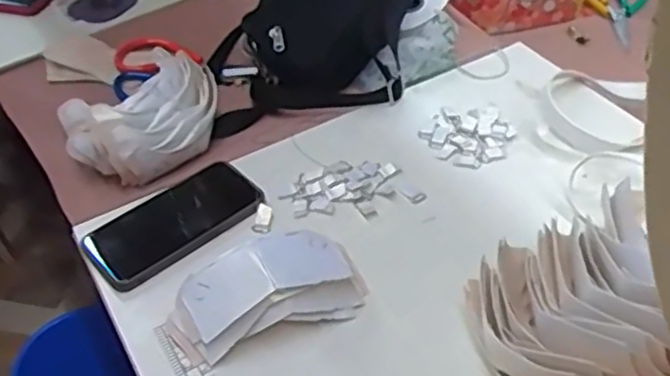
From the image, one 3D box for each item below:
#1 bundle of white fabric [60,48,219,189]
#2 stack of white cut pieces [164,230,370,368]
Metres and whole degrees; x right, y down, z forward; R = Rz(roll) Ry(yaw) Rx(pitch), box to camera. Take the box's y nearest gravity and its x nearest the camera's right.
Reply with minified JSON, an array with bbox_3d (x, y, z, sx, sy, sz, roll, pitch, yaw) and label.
[{"bbox_3d":[-0.201,-0.074,0.748,0.154,0.063,0.121,-34,51,-27],"label":"bundle of white fabric"},{"bbox_3d":[-0.055,0.078,0.557,0.155,0.058,0.065,-17,45,-13],"label":"stack of white cut pieces"}]

